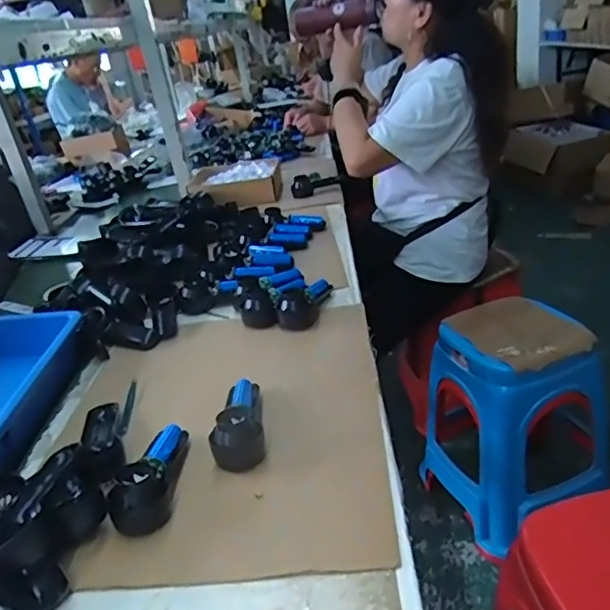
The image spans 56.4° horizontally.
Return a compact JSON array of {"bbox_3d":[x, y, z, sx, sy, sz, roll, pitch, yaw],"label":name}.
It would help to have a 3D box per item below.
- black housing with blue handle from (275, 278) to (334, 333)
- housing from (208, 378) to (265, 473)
[{"bbox_3d":[0.000,-0.014,0.929,0.058,0.050,0.145,3,29,19],"label":"black housing with blue handle"},{"bbox_3d":[-0.082,0.131,0.680,0.059,0.043,0.140,-9,27,-4],"label":"housing"}]

